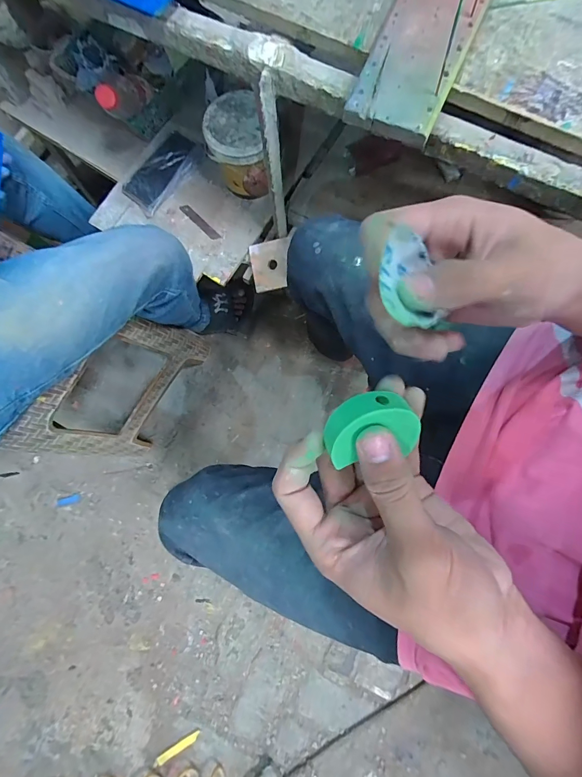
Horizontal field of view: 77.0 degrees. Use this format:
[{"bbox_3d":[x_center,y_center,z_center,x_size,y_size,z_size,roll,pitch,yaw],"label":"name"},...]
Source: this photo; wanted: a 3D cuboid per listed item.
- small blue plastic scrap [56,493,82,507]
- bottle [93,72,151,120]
[{"bbox_3d":[-0.579,0.291,0.951,0.061,0.004,0.021,-19,79,-2],"label":"small blue plastic scrap"},{"bbox_3d":[-0.297,-0.522,0.657,0.053,0.056,0.194,3,43,2],"label":"bottle"}]

